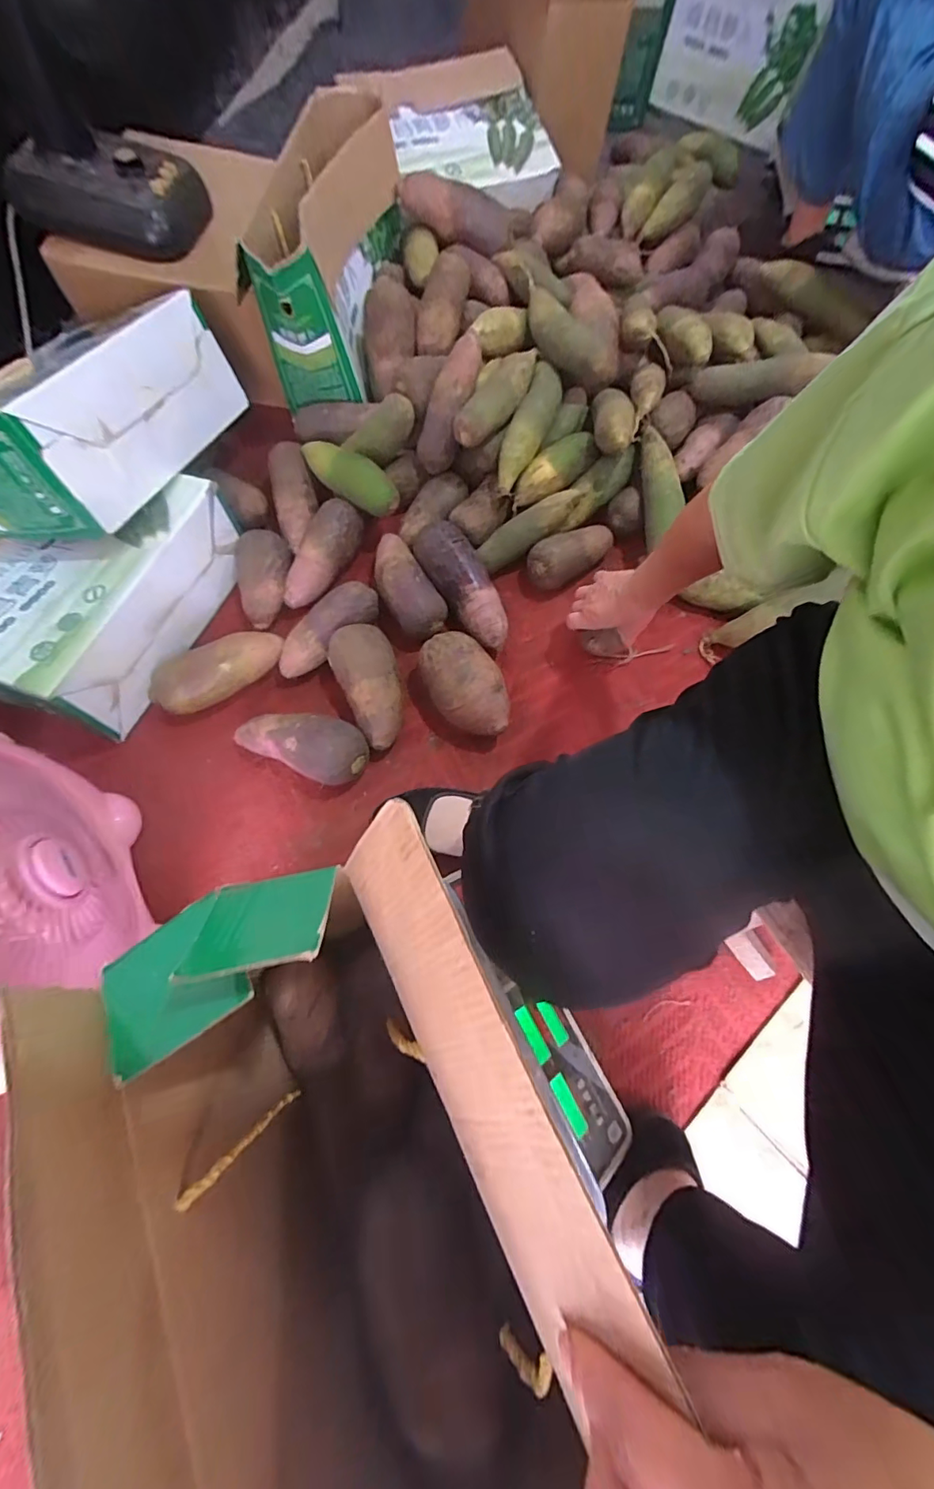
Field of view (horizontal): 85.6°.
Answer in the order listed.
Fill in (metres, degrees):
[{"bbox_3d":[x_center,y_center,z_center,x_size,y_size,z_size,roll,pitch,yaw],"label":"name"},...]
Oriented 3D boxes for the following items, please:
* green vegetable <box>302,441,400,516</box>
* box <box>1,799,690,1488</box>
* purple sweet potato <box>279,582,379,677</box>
[{"bbox_3d":[-0.176,-0.397,0.746,0.174,0.054,0.056,39,74,11],"label":"green vegetable"},{"bbox_3d":[-0.038,0.264,0.280,0.188,0.302,0.380,-22,73,-9],"label":"box"},{"bbox_3d":[-0.197,-0.161,0.711,0.169,0.060,0.061,-42,77,-15],"label":"purple sweet potato"}]

